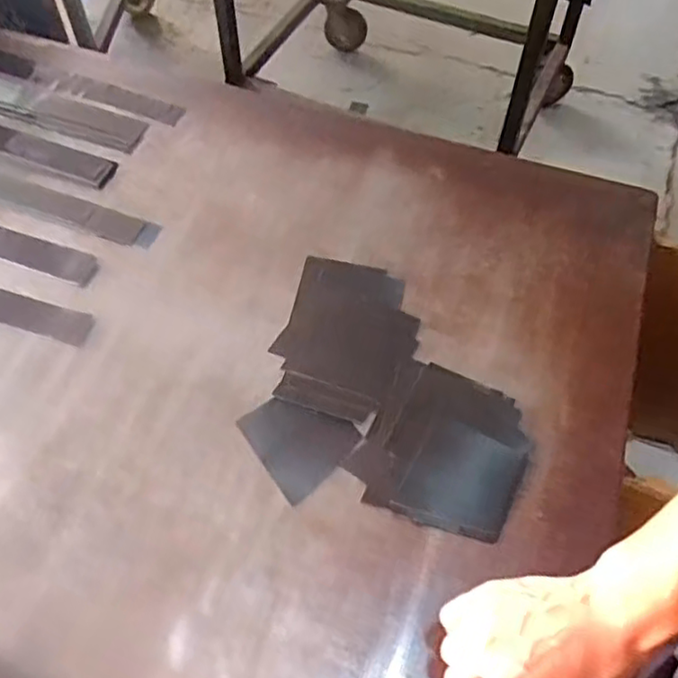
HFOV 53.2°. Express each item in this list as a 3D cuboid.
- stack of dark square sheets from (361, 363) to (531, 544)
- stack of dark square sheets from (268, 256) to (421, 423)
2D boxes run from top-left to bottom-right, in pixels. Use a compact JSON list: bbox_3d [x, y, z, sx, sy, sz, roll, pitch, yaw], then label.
[{"bbox_3d":[0.107,0.102,0.619,0.119,0.006,0.152,21,60,13],"label":"stack of dark square sheets"},{"bbox_3d":[0.009,-0.006,0.687,0.130,0.008,0.178,16,59,10],"label":"stack of dark square sheets"}]

